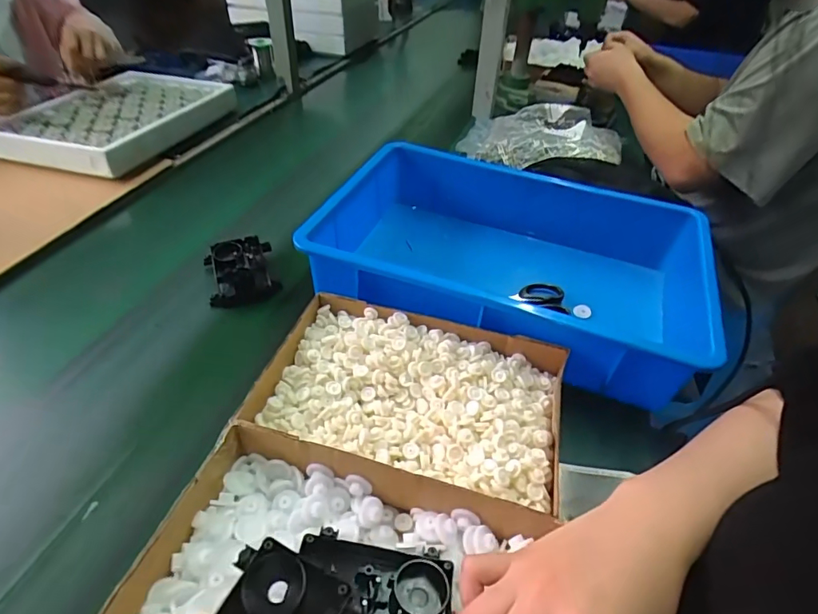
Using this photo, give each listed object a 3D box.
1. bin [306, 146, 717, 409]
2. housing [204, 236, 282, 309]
[{"bbox_3d":[0.114,-0.060,0.584,0.410,0.124,0.284,15,43,12],"label":"bin"},{"bbox_3d":[-0.206,-0.043,0.596,0.079,0.044,0.097,-12,44,-16],"label":"housing"}]

